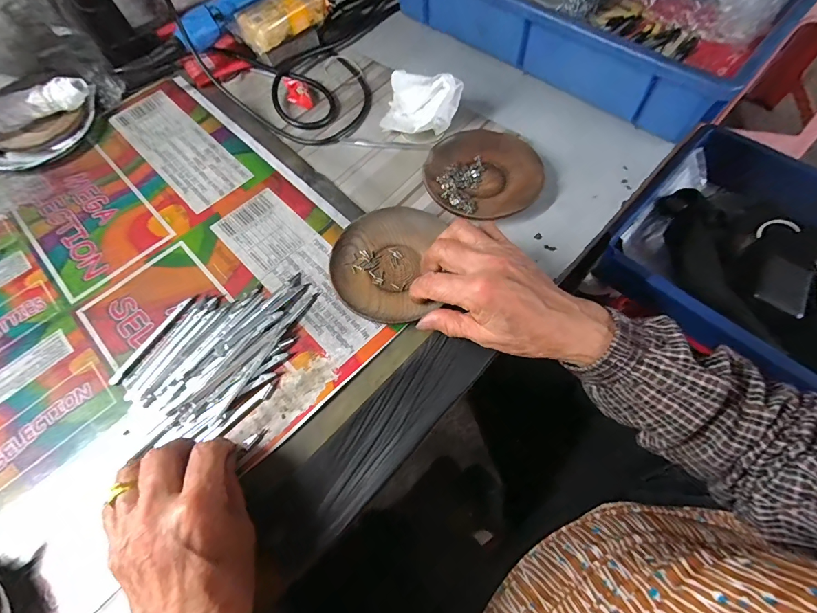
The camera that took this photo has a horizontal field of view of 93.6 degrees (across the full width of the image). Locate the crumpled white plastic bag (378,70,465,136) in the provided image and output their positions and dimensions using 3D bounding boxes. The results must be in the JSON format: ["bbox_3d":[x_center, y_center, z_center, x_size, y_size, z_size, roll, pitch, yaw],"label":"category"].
[{"bbox_3d":[0.008,-0.228,0.420,0.084,0.055,0.057,29,68,15],"label":"crumpled white plastic bag"}]

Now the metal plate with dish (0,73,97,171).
[{"bbox_3d":[-0.437,-0.216,0.436,0.126,0.044,0.134,-1,64,2],"label":"metal plate with dish"}]

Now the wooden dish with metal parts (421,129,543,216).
[{"bbox_3d":[0.073,-0.133,0.389,0.112,0.017,0.103,-1,64,2],"label":"wooden dish with metal parts"}]

